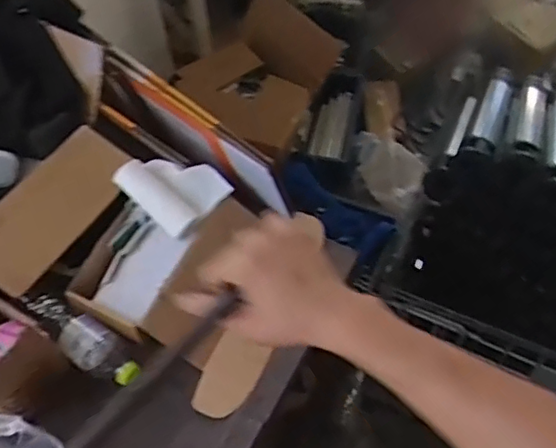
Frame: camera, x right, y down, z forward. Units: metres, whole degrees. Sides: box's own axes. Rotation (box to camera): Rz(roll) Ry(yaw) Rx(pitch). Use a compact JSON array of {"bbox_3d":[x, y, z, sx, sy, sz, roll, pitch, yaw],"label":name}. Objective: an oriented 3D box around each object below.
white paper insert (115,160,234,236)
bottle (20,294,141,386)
[{"bbox_3d":[-0.163,-0.060,0.938,0.143,0.041,0.118,43,71,6],"label":"white paper insert"},{"bbox_3d":[-0.281,0.157,0.858,0.191,0.053,0.064,36,63,25],"label":"bottle"}]

